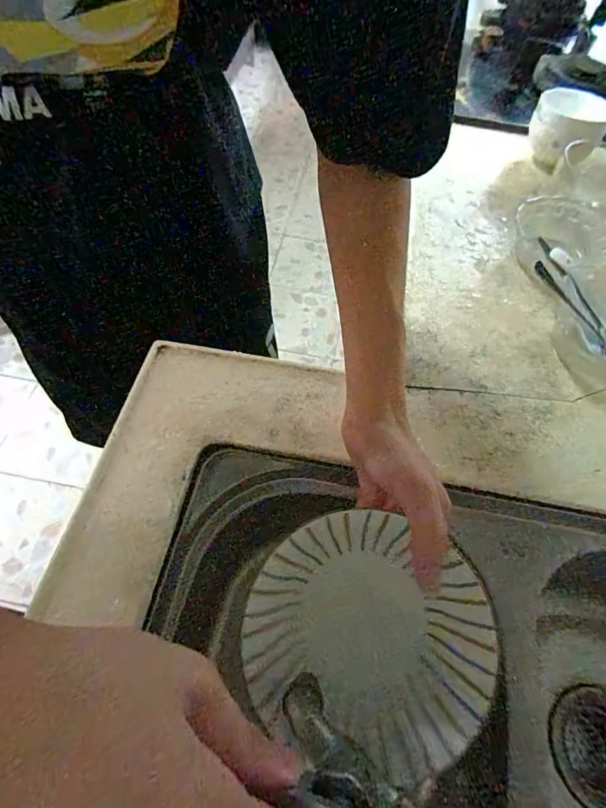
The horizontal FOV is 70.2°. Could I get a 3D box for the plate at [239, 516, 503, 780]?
[{"bbox_3d":[0.038,0.149,0.284,0.156,0.046,0.144,-5,71,16],"label":"plate"}]

